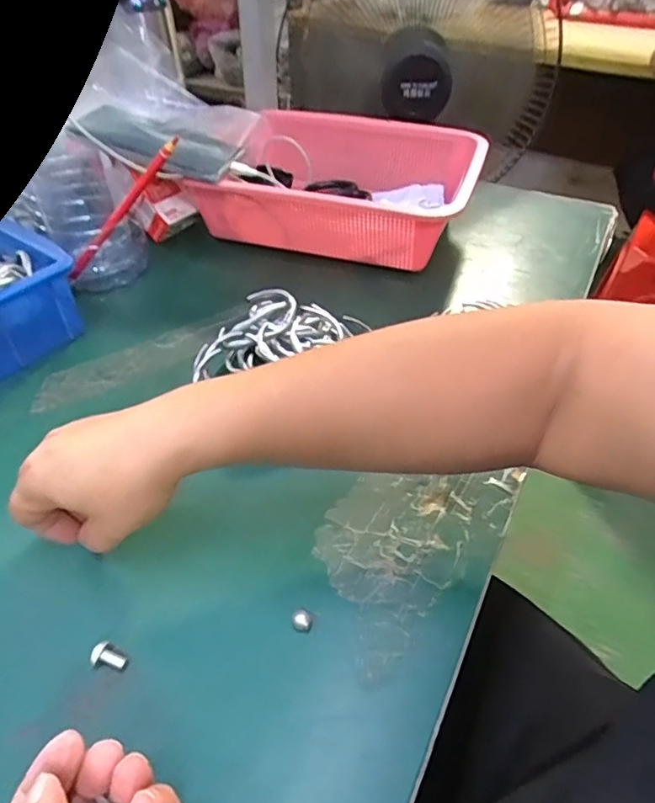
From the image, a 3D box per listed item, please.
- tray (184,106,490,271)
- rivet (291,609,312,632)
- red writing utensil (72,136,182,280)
[{"bbox_3d":[0.011,-0.228,0.608,0.280,0.093,0.218,15,45,14],"label":"tray"},{"bbox_3d":[-0.014,0.119,0.303,0.010,0.007,0.012,-7,44,-7],"label":"rivet"},{"bbox_3d":[-0.190,-0.174,0.510,0.166,0.011,0.013,-45,46,15],"label":"red writing utensil"}]

